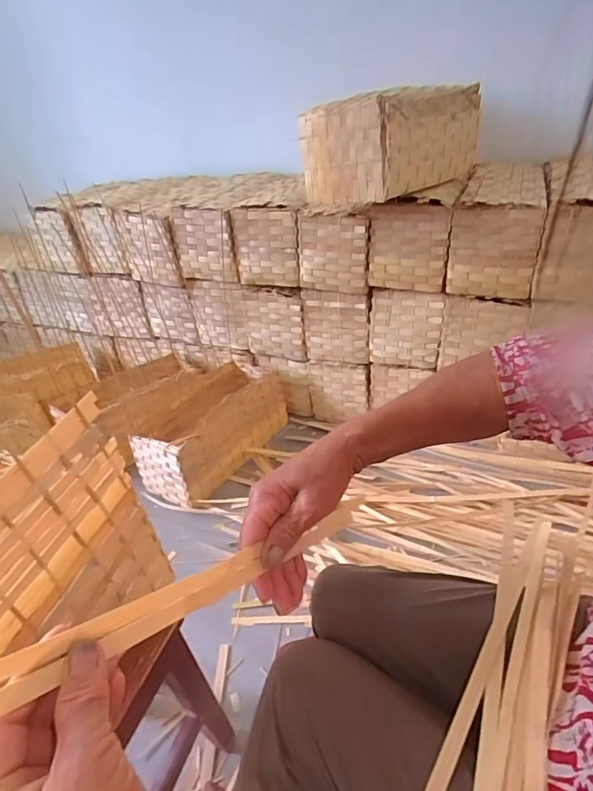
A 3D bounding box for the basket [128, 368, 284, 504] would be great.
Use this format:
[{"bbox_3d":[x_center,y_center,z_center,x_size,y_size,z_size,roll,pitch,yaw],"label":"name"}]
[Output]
[{"bbox_3d":[-0.217,0.081,1.305,0.169,0.202,0.446,19,39,34],"label":"basket"}]

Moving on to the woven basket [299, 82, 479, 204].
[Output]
[{"bbox_3d":[0.220,-0.566,1.048,0.204,0.185,0.398,23,42,38],"label":"woven basket"}]

